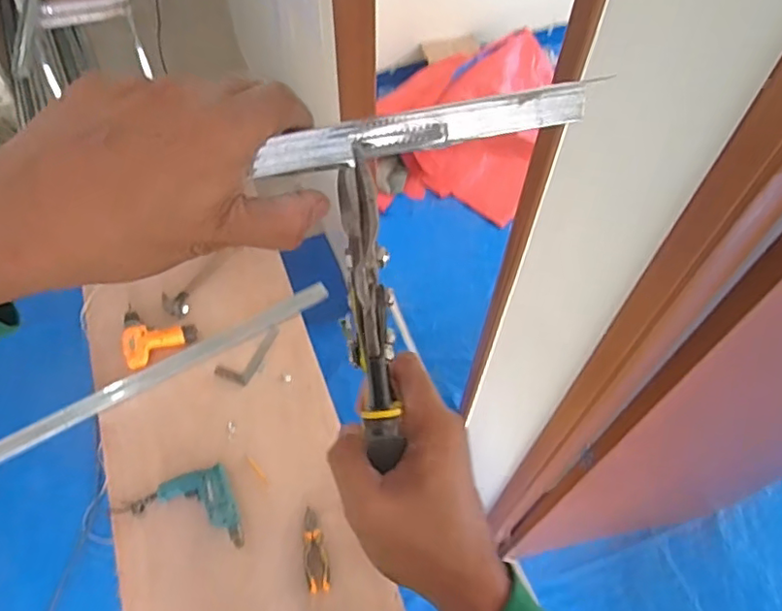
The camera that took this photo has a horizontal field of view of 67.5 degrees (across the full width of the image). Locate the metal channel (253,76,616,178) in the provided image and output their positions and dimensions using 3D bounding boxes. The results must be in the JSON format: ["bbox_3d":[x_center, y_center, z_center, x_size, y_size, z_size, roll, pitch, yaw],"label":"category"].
[{"bbox_3d":[0.015,-0.085,0.285,0.159,0.020,0.017,-11,58,-3],"label":"metal channel"}]

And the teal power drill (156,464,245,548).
[{"bbox_3d":[-0.441,0.473,1.450,0.259,0.054,0.130,25,60,14],"label":"teal power drill"}]

